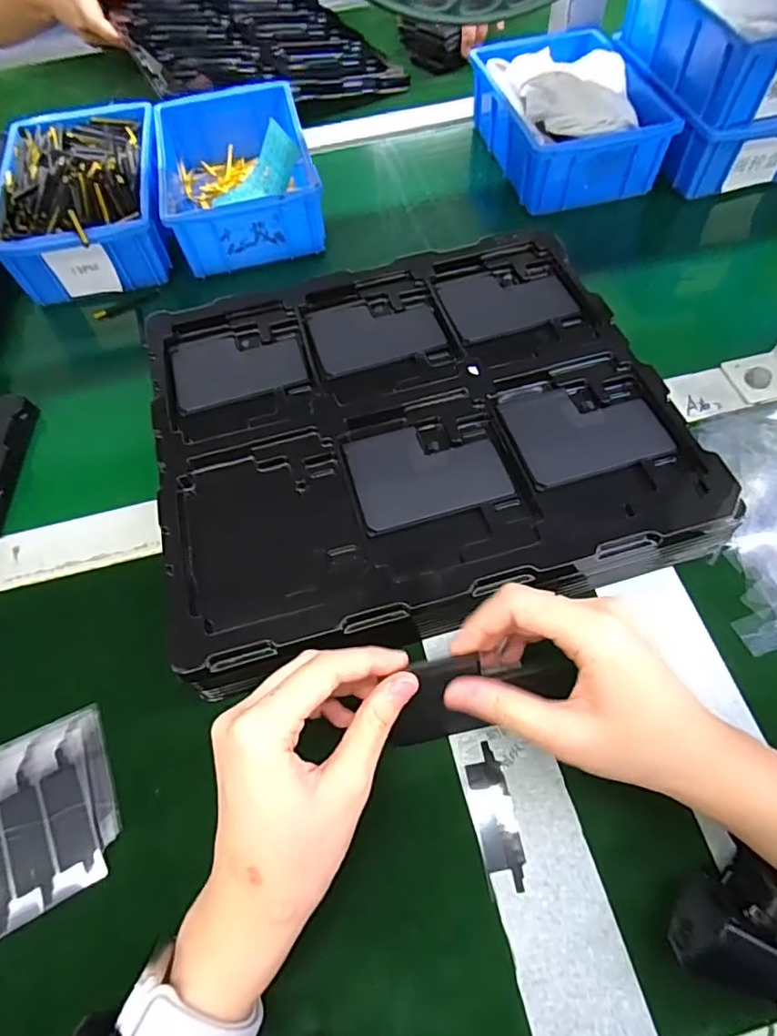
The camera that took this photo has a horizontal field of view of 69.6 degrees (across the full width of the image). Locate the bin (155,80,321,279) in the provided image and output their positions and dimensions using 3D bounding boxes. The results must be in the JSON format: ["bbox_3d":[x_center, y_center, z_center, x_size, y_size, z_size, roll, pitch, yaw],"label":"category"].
[{"bbox_3d":[-0.145,-0.328,0.532,0.131,0.058,0.205,-13,62,-4],"label":"bin"}]

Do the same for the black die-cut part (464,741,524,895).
[{"bbox_3d":[0.054,0.150,0.283,0.020,0.004,0.064,-9,62,-2],"label":"black die-cut part"}]

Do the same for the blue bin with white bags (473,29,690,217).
[{"bbox_3d":[0.172,-0.407,0.552,0.149,0.067,0.211,-12,62,-4],"label":"blue bin with white bags"}]

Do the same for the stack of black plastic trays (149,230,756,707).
[{"bbox_3d":[0.010,-0.064,0.376,0.315,0.048,0.289,-15,62,-5],"label":"stack of black plastic trays"}]

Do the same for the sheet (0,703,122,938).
[{"bbox_3d":[-0.193,0.161,0.291,0.097,0.007,0.088,-26,64,-11],"label":"sheet"}]

